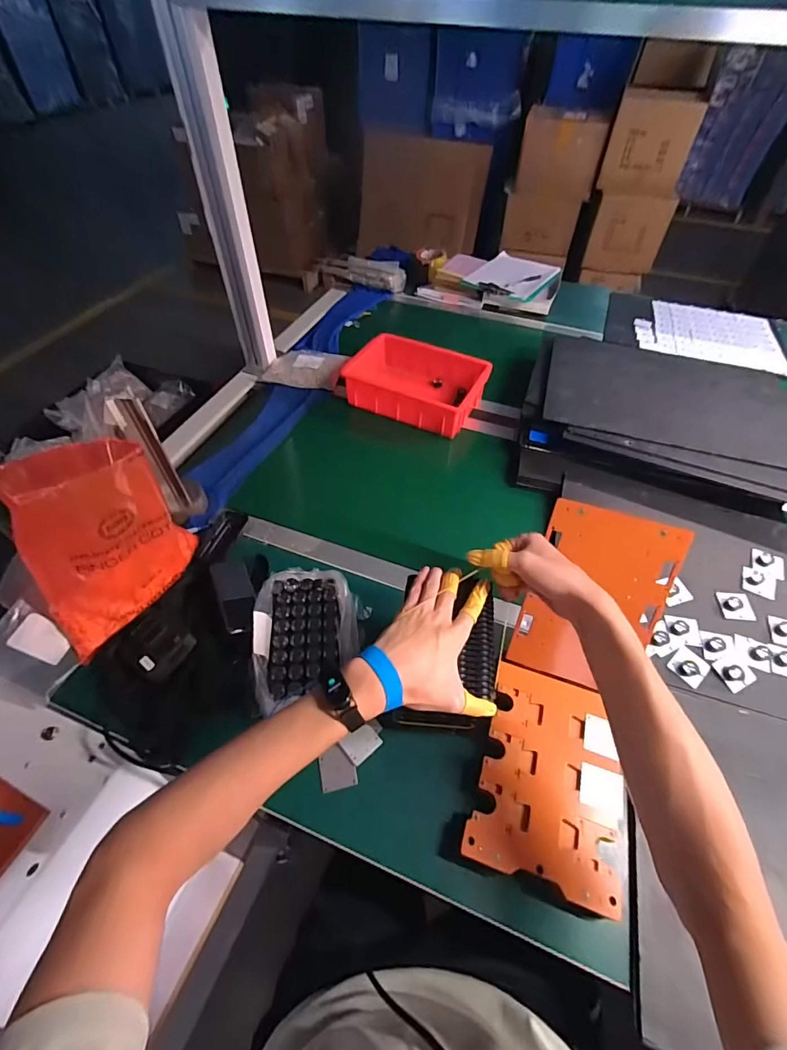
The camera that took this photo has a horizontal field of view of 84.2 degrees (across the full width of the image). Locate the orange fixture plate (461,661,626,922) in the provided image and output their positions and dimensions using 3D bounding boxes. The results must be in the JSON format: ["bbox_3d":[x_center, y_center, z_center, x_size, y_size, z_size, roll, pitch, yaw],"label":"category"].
[{"bbox_3d":[0.196,0.300,0.529,0.169,0.023,0.226,17,54,11],"label":"orange fixture plate"}]

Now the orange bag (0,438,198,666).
[{"bbox_3d":[-0.444,0.020,0.630,0.176,0.249,0.224,27,56,20],"label":"orange bag"}]

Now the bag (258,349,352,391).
[{"bbox_3d":[-0.222,-0.394,1.101,0.193,0.040,0.139,12,53,9],"label":"bag"}]

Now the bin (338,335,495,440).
[{"bbox_3d":[0.052,-0.325,1.002,0.288,0.076,0.202,22,55,16],"label":"bin"}]

